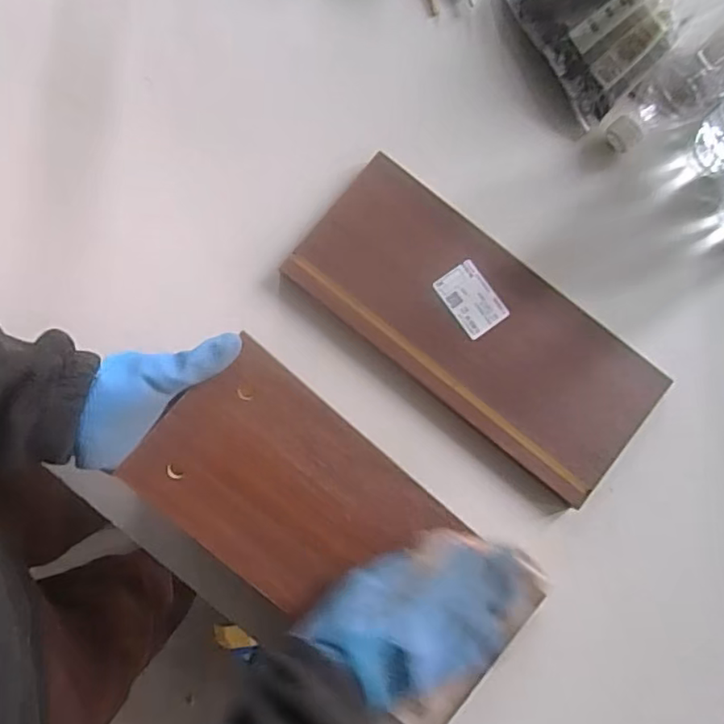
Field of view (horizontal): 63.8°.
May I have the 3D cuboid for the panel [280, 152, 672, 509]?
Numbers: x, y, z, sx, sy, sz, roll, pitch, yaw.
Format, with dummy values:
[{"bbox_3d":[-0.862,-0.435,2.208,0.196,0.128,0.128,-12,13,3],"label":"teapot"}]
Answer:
[{"bbox_3d":[0.097,-0.031,0.501,0.316,0.028,0.138,40,84,2],"label":"panel"}]

